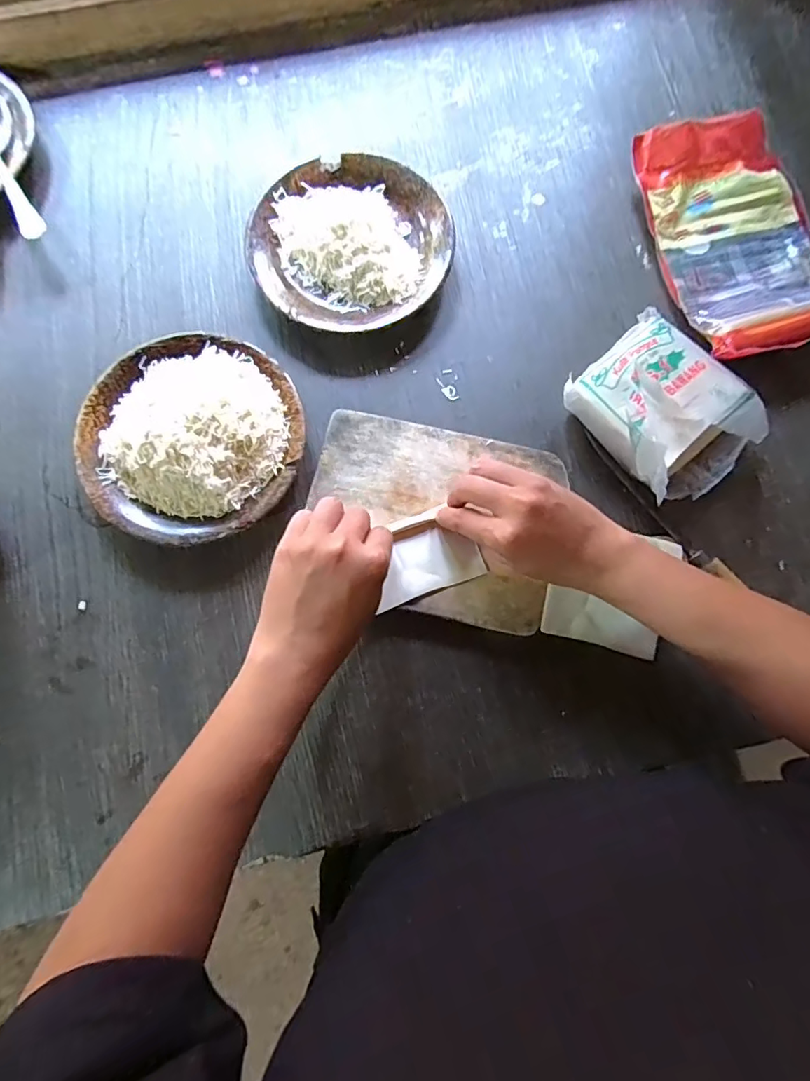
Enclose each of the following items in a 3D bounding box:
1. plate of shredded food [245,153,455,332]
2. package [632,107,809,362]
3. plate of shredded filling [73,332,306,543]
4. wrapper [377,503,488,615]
[{"bbox_3d":[-0.050,-0.278,0.490,0.181,0.037,0.174,0,78,0],"label":"plate of shredded food"},{"bbox_3d":[0.317,-0.284,0.492,0.152,0.032,0.232,-13,79,-2],"label":"package"},{"bbox_3d":[-0.179,-0.090,0.442,0.183,0.052,0.177,0,78,0],"label":"plate of shredded filling"},{"bbox_3d":[0.015,0.011,0.430,0.087,0.009,0.063,-20,79,-4],"label":"wrapper"}]

